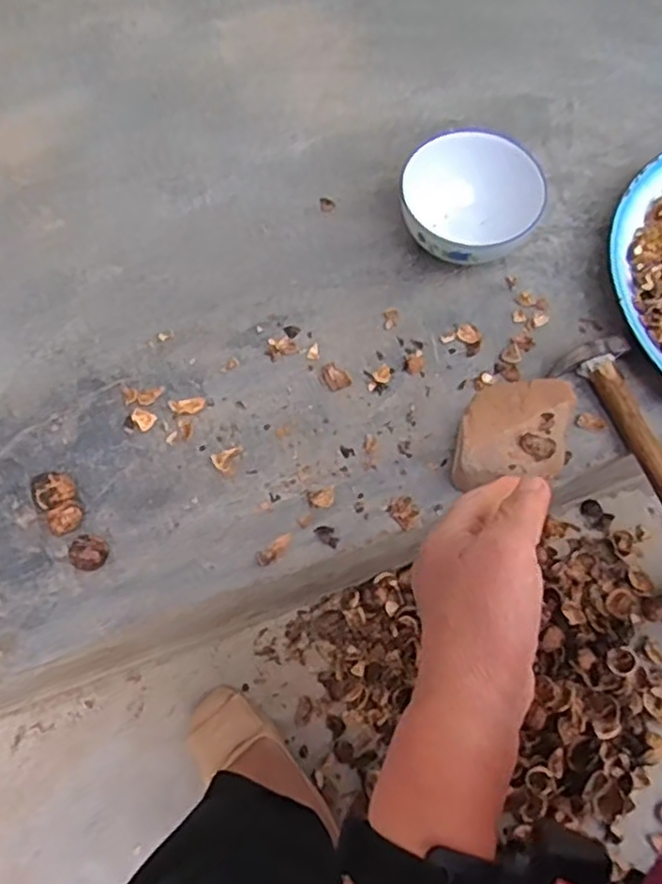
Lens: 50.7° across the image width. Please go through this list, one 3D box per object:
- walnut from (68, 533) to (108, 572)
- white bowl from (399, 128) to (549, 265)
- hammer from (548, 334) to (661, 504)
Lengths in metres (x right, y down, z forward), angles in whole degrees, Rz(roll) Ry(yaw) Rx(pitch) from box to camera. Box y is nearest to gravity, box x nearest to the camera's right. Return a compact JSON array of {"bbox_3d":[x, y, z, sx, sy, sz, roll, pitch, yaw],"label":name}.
[{"bbox_3d":[-0.210,0.098,0.612,0.030,0.026,0.031,40,74,15],"label":"walnut"},{"bbox_3d":[0.142,-0.228,0.700,0.132,0.082,0.120,0,69,1],"label":"white bowl"},{"bbox_3d":[0.290,0.000,0.641,0.069,0.033,0.210,-26,70,-9],"label":"hammer"}]

